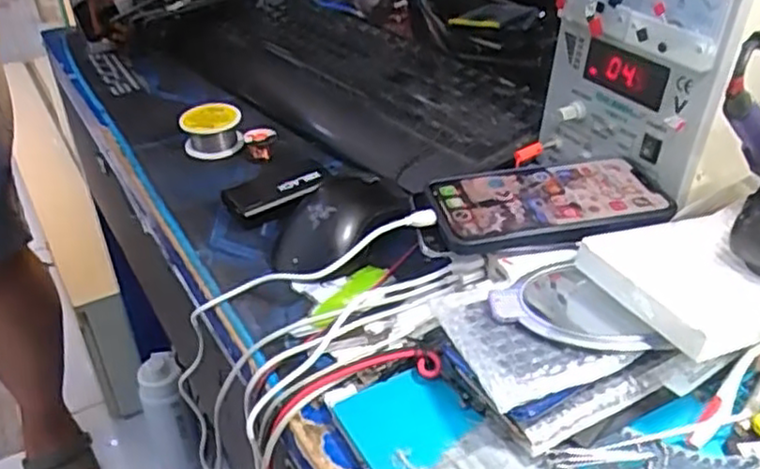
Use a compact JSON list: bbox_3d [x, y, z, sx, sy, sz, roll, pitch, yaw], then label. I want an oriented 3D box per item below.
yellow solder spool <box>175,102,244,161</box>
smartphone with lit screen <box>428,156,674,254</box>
[{"bbox_3d":[-0.157,-0.100,0.653,0.056,0.033,0.048,-5,37,-7],"label":"yellow solder spool"},{"bbox_3d":[0.117,-0.022,0.481,0.158,0.015,0.091,-5,37,-6],"label":"smartphone with lit screen"}]

